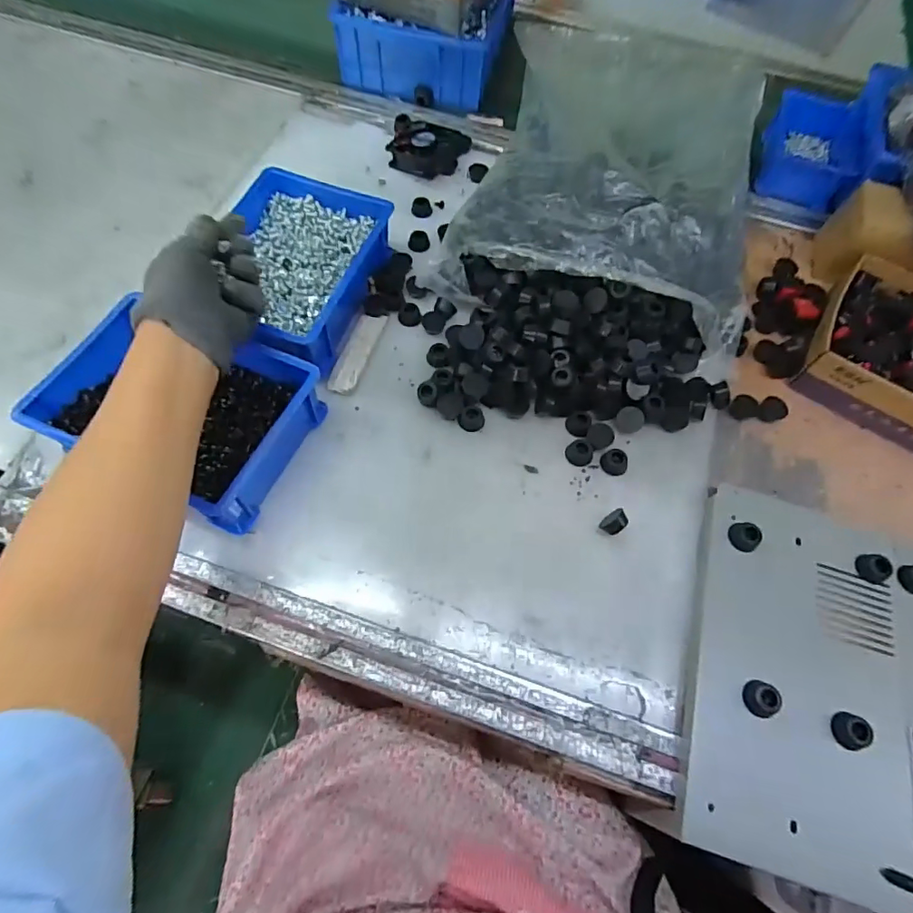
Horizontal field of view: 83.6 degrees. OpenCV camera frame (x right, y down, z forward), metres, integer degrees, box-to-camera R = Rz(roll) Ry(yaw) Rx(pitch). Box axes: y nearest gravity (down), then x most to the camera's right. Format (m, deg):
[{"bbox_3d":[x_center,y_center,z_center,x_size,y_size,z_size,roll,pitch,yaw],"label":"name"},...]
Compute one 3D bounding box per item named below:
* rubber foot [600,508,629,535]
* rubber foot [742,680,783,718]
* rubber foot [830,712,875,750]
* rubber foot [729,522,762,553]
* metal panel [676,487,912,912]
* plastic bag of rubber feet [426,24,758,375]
[{"bbox_3d":[0.138,0.058,0.445,0.020,0.020,0.016,-35,71,-17],"label":"rubber foot"},{"bbox_3d":[0.226,0.180,0.378,0.022,0.017,0.023,14,65,4],"label":"rubber foot"},{"bbox_3d":[0.286,0.199,0.369,0.019,0.018,0.023,3,64,-1],"label":"rubber foot"},{"bbox_3d":[0.244,0.067,0.431,0.021,0.017,0.024,-23,68,-13],"label":"rubber foot"},{"bbox_3d":[0.264,0.164,0.391,0.155,0.027,0.266,16,65,5],"label":"metal panel"},{"bbox_3d":[0.189,-0.332,0.592,0.321,0.098,0.445,17,65,6],"label":"plastic bag of rubber feet"}]

